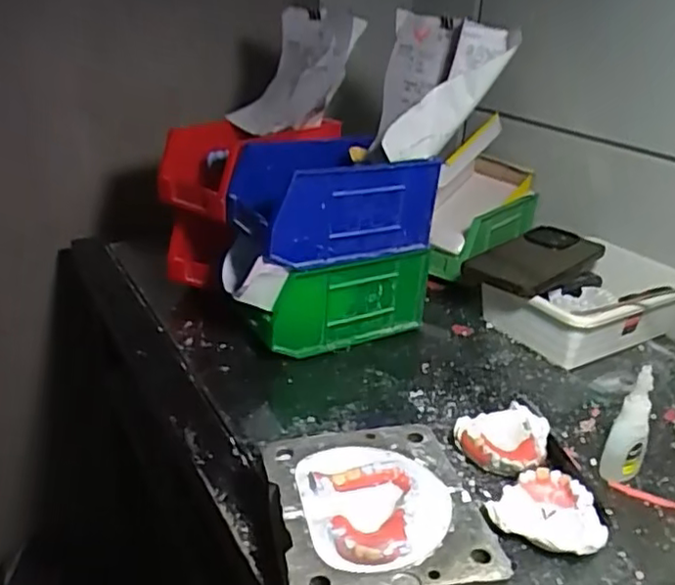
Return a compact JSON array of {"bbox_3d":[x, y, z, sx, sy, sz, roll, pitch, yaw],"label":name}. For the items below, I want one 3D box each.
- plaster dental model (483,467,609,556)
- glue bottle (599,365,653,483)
[{"bbox_3d":[0.136,0.140,0.415,0.067,0.028,0.057,19,31,29],"label":"plaster dental model"},{"bbox_3d":[0.203,0.094,0.449,0.023,0.088,0.022,22,33,33],"label":"glue bottle"}]

